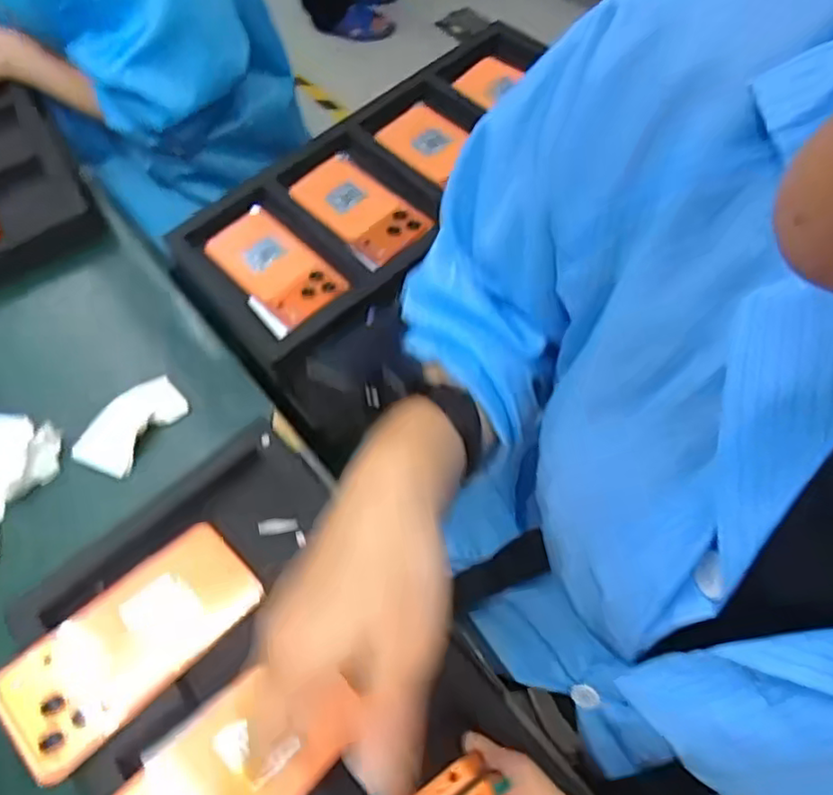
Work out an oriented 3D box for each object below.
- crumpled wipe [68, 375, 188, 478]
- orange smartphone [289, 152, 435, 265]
[{"bbox_3d":[-0.236,0.023,0.533,0.049,0.018,0.091,31,69,21],"label":"crumpled wipe"},{"bbox_3d":[-0.060,-0.204,0.680,0.080,0.012,0.163,-40,64,-14],"label":"orange smartphone"}]

